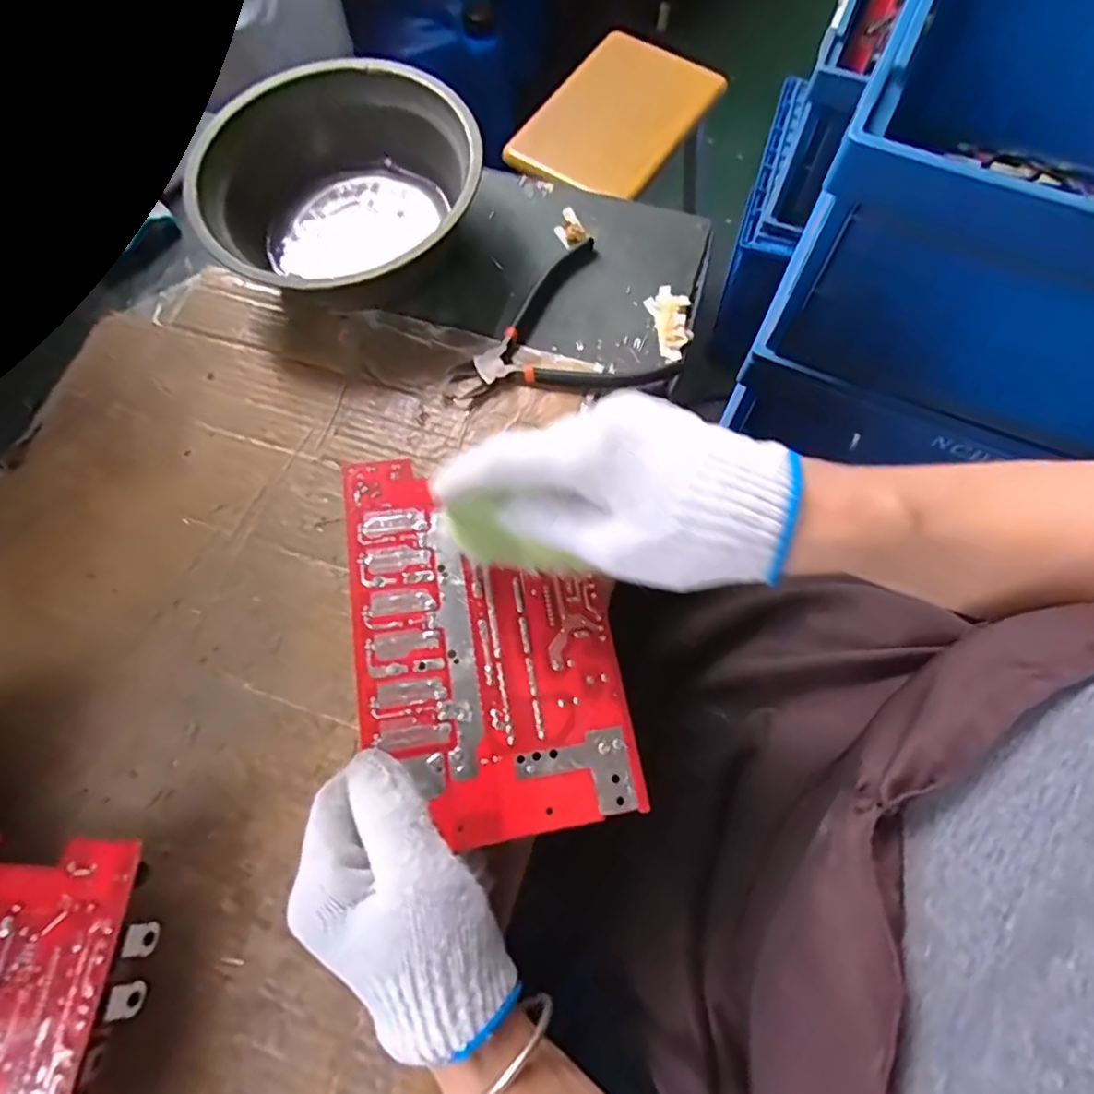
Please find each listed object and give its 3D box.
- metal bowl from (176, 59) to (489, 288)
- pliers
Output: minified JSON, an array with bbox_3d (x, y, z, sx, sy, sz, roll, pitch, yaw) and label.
[{"bbox_3d":[-0.132,-0.238,0.422,0.171,0.076,0.178,-1,70,2],"label":"metal bowl"},{"bbox_3d":[-0.002,-0.142,0.414,0.135,0.017,0.125,-24,71,-6],"label":"pliers"}]

